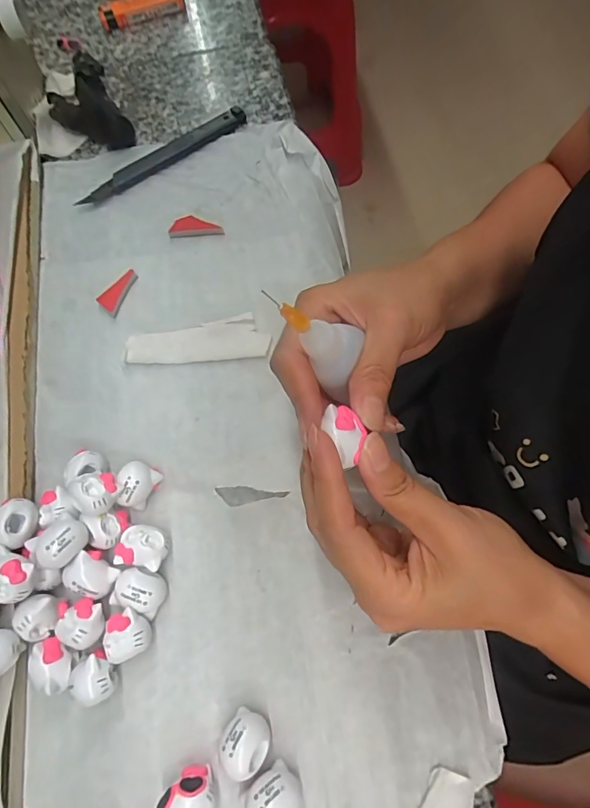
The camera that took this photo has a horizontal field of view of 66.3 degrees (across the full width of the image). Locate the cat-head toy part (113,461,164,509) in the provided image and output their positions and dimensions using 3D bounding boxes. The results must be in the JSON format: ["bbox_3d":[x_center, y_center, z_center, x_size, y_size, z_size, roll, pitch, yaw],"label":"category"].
[{"bbox_3d":[-0.089,0.044,0.251,0.019,0.019,0.025,30,73,13],"label":"cat-head toy part"}]

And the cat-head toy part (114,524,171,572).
[{"bbox_3d":[-0.080,0.077,0.242,0.026,0.018,0.021,11,70,6],"label":"cat-head toy part"}]

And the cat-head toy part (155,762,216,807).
[{"bbox_3d":[-0.047,0.178,0.202,0.024,0.019,0.020,-27,70,-8],"label":"cat-head toy part"}]

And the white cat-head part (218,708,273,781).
[{"bbox_3d":[-0.023,0.157,0.210,0.024,0.019,0.022,-1,69,2],"label":"white cat-head part"}]

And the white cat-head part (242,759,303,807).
[{"bbox_3d":[-0.010,0.176,0.201,0.024,0.020,0.019,-26,70,-8],"label":"white cat-head part"}]

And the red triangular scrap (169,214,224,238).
[{"bbox_3d":[-0.071,-0.129,0.328,0.038,0.005,0.017,-3,69,1],"label":"red triangular scrap"}]

